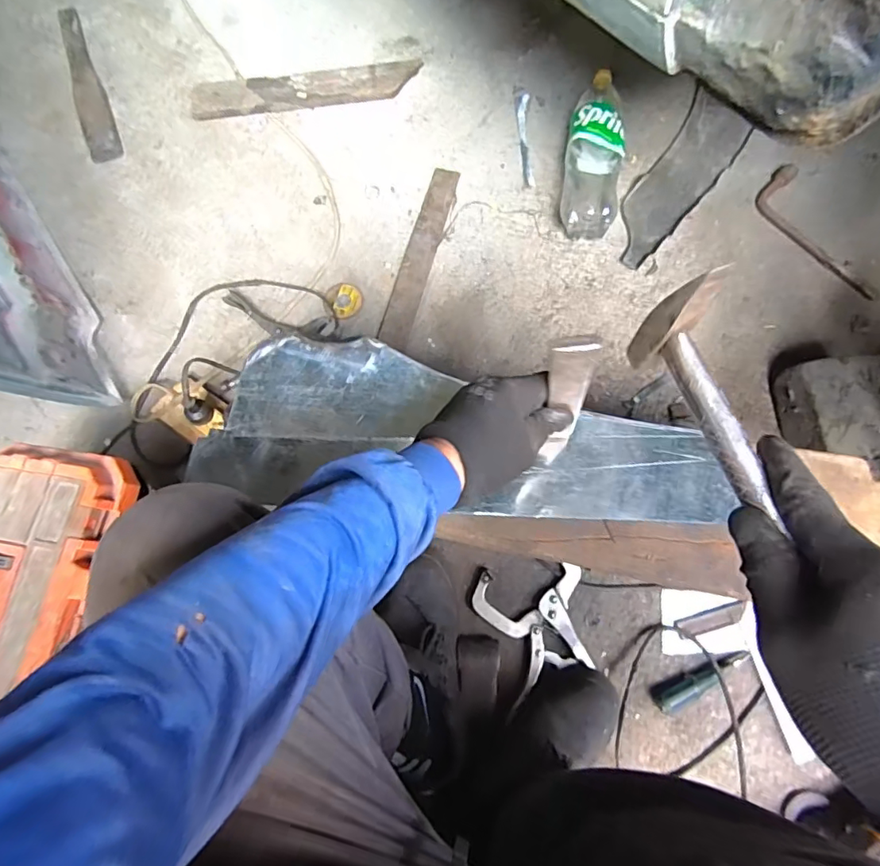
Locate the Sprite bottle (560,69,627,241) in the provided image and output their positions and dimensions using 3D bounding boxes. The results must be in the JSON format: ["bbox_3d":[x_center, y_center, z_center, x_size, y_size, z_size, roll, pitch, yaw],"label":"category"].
[{"bbox_3d":[0.279,-0.503,0.907,0.104,0.084,0.339,12,75,4],"label":"Sprite bottle"}]

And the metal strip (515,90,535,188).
[{"bbox_3d":[0.159,-0.560,0.960,0.026,0.005,0.223,0,74,0],"label":"metal strip"}]

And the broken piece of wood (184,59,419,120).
[{"bbox_3d":[-0.255,-0.667,0.987,0.432,0.029,0.086,-10,75,-3],"label":"broken piece of wood"}]

